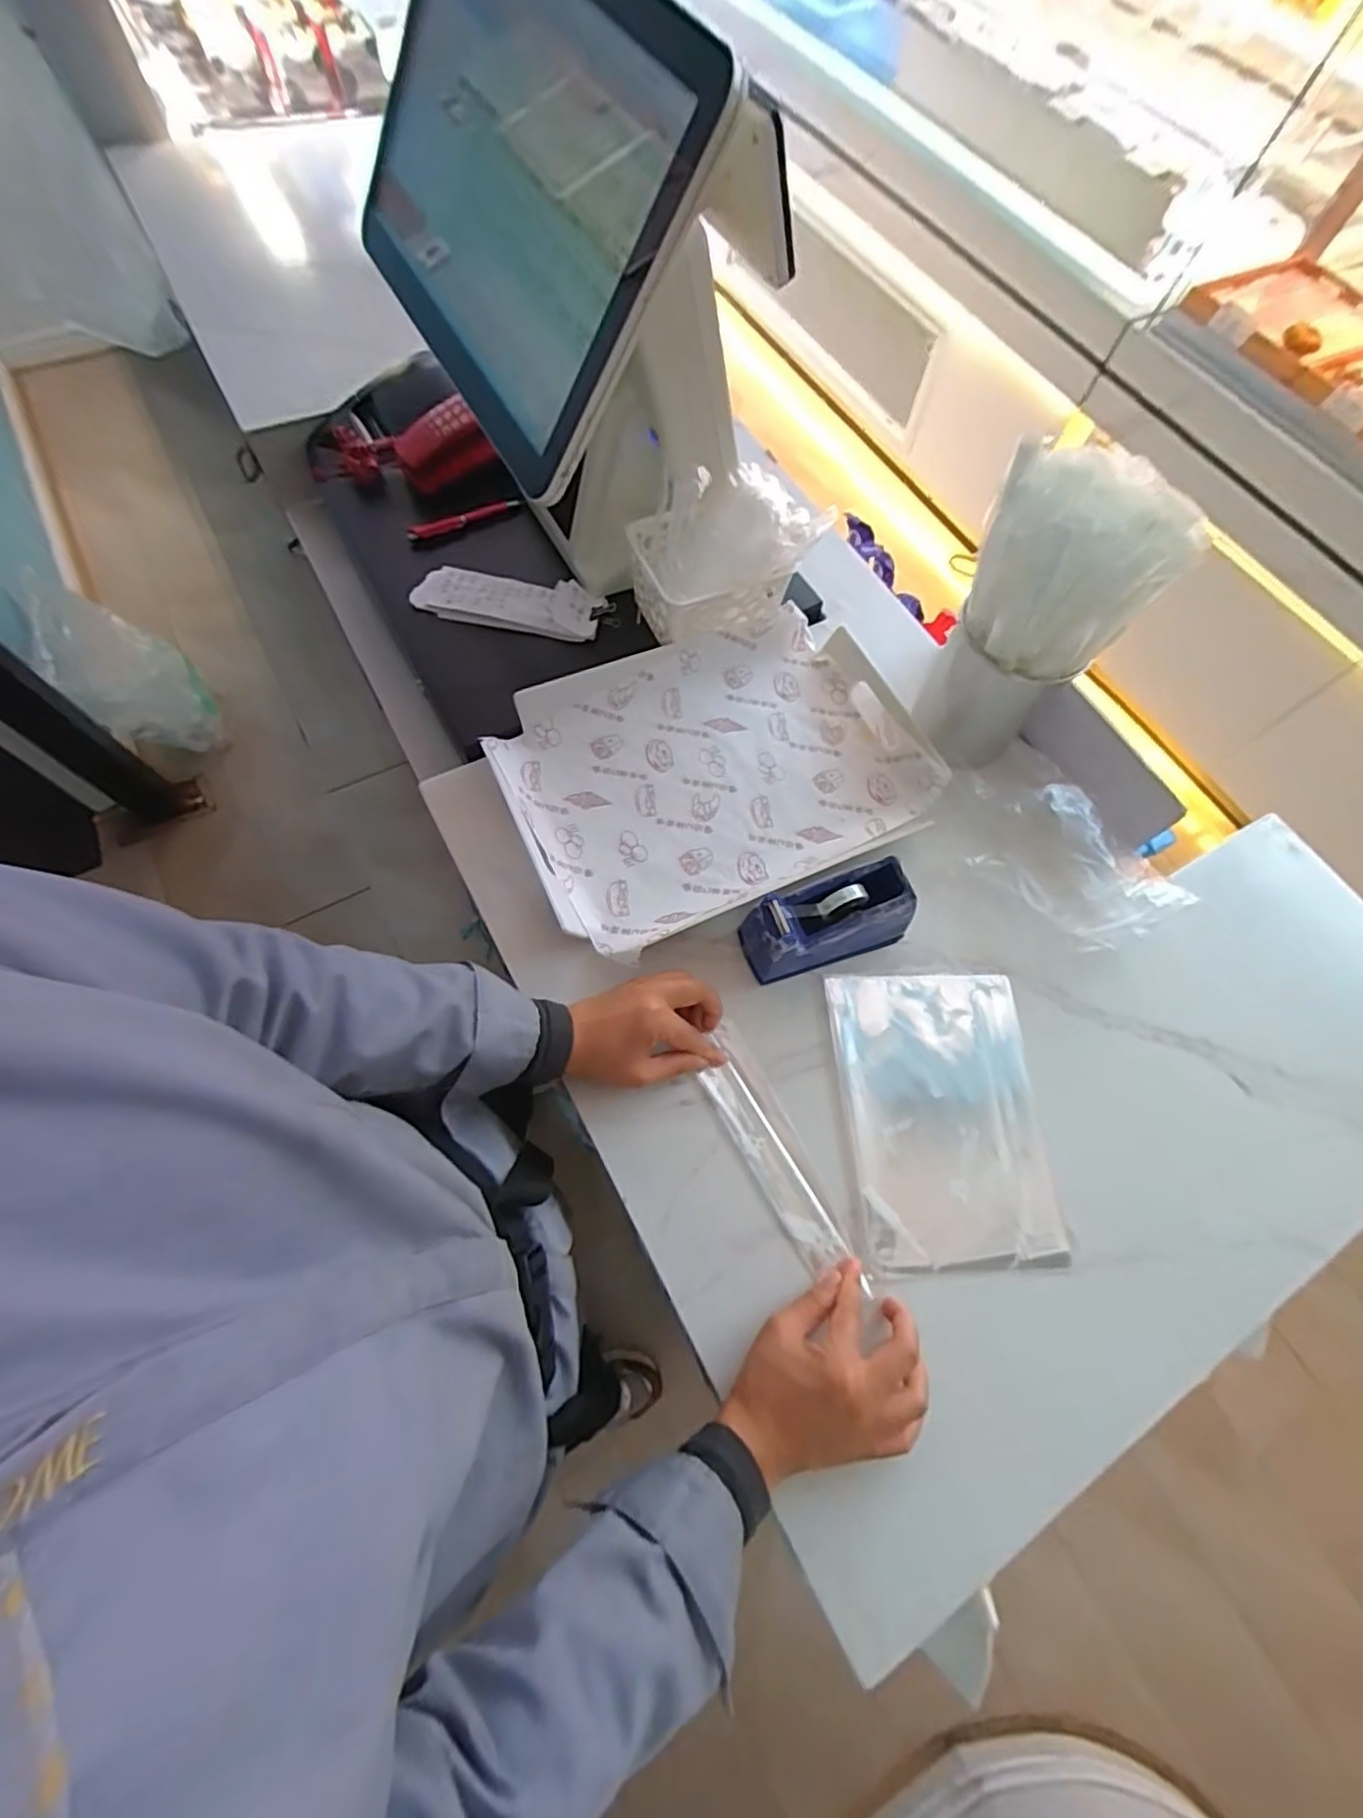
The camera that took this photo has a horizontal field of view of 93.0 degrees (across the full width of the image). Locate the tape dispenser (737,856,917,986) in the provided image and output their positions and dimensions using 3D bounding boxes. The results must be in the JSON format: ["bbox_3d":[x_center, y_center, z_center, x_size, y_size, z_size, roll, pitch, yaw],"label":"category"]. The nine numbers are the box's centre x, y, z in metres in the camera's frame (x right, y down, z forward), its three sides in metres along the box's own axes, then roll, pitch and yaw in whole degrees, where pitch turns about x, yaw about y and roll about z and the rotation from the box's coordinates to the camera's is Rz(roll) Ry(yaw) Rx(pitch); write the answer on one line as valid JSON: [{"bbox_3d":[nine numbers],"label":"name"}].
[{"bbox_3d":[0.123,0.010,0.533,0.136,0.088,0.052,-14,69,-10],"label":"tape dispenser"}]

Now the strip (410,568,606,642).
[{"bbox_3d":[-0.177,-0.317,0.663,0.185,0.027,0.054,11,66,3],"label":"strip"}]

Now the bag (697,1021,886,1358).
[{"bbox_3d":[0.079,0.204,0.498,0.049,0.015,0.237,-25,68,-12],"label":"bag"}]

